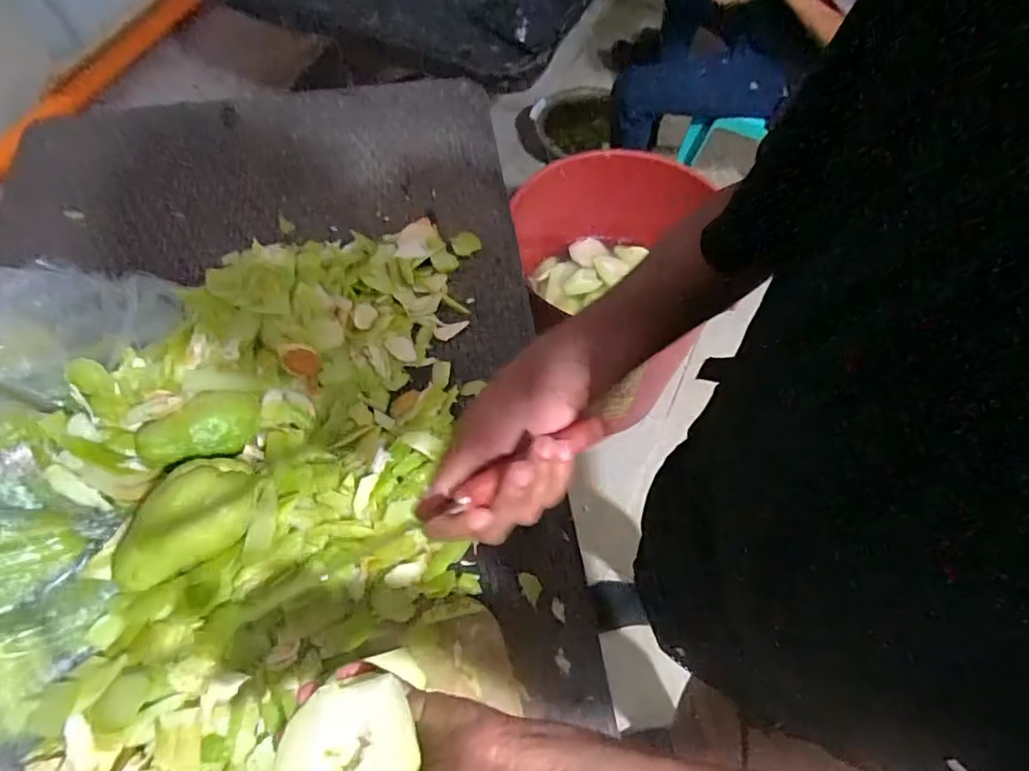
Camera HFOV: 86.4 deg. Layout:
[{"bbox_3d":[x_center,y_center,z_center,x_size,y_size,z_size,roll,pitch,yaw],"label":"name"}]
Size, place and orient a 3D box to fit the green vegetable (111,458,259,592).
[{"bbox_3d":[-0.287,0.121,0.480,0.060,0.059,0.128,28,67,13],"label":"green vegetable"}]

